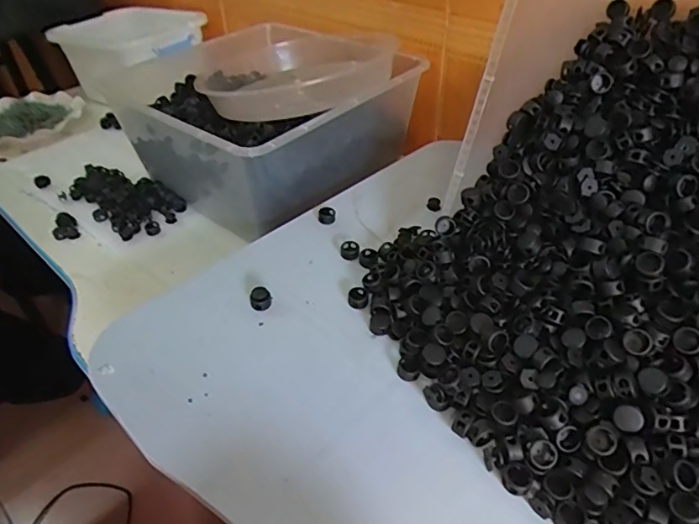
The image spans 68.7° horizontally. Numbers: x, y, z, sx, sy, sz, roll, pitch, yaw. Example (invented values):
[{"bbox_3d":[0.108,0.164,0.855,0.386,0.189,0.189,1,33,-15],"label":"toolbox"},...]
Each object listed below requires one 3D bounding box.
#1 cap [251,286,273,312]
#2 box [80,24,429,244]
[{"bbox_3d":[-0.072,0.031,0.418,0.016,0.016,0.018,-8,41,-6],"label":"cap"},{"bbox_3d":[-0.094,-0.178,0.640,0.295,0.139,0.285,31,51,33],"label":"box"}]

